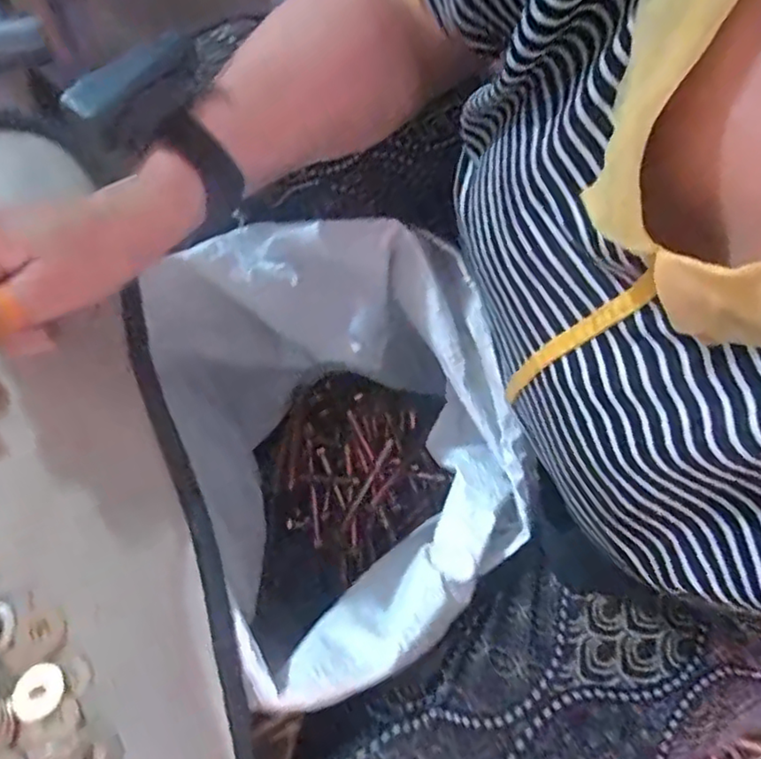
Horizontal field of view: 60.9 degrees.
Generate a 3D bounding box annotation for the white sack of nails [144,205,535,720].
[{"bbox_3d":[-0.027,0.051,0.498,0.209,0.304,0.282,-17,75,-5],"label":"white sack of nails"}]

